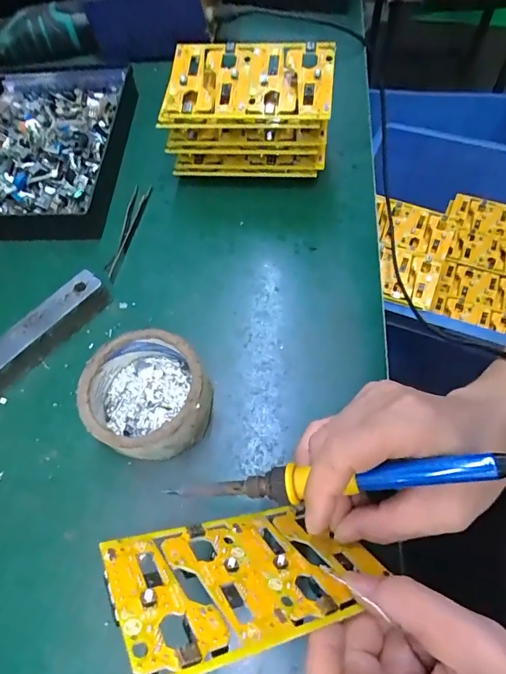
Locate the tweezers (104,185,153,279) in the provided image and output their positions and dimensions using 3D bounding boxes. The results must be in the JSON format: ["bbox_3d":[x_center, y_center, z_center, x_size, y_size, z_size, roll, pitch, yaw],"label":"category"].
[{"bbox_3d":[-0.121,-0.106,0.408,0.016,0.010,0.108,9,62,8],"label":"tweezers"}]

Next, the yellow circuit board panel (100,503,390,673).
[{"bbox_3d":[-0.002,0.118,0.216,0.134,0.004,0.078,3,15,-33],"label":"yellow circuit board panel"}]

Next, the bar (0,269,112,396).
[{"bbox_3d":[-0.177,0.001,0.344,0.026,0.029,0.136,38,70,21],"label":"bar"}]

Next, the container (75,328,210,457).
[{"bbox_3d":[-0.075,0.044,0.305,0.085,0.045,0.085,-1,62,3],"label":"container"}]

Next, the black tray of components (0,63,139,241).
[{"bbox_3d":[-0.230,-0.204,0.451,0.183,0.040,0.230,-3,61,2],"label":"black tray of components"}]

